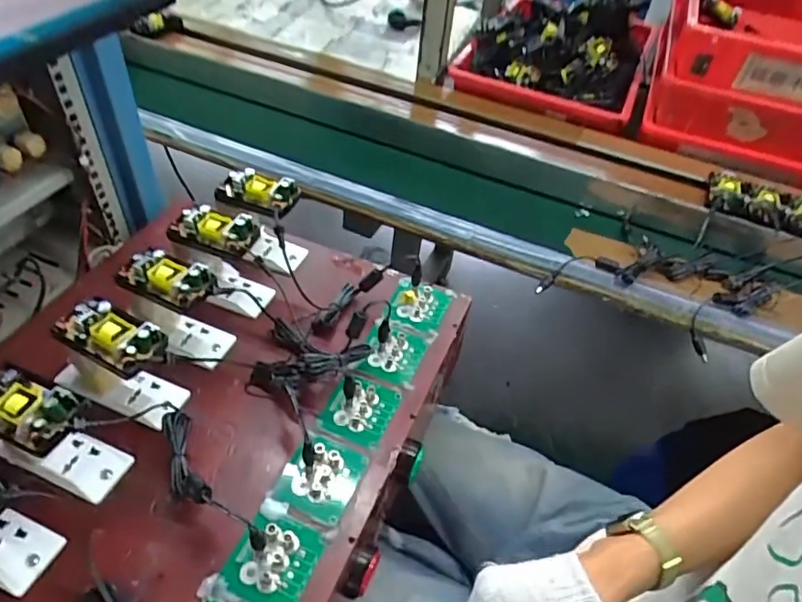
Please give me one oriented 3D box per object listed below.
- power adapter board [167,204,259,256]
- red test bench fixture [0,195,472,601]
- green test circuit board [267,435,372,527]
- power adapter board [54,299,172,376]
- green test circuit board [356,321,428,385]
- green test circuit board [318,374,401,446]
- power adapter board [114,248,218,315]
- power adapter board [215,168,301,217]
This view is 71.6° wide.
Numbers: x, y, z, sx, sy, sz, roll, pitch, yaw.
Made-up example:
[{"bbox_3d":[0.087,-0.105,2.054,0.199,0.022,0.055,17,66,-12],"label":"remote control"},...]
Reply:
[{"bbox_3d":[-0.188,-0.073,0.552,0.084,0.026,0.039,17,48,9],"label":"power adapter board"},{"bbox_3d":[-0.209,0.104,0.468,0.405,0.128,0.610,20,49,12],"label":"red test bench fixture"},{"bbox_3d":[-0.070,0.147,0.475,0.064,0.021,0.068,19,48,11],"label":"green test circuit board"},{"bbox_3d":[-0.238,0.027,0.460,0.090,0.025,0.048,22,49,13],"label":"power adapter board"},{"bbox_3d":[-0.009,0.052,0.572,0.057,0.012,0.071,18,48,10],"label":"green test circuit board"},{"bbox_3d":[-0.037,0.100,0.522,0.058,0.015,0.063,17,48,9],"label":"green test circuit board"},{"bbox_3d":[-0.215,-0.022,0.508,0.084,0.026,0.042,21,49,13],"label":"power adapter board"},{"bbox_3d":[-0.158,-0.118,0.605,0.084,0.033,0.047,17,48,9],"label":"power adapter board"}]

